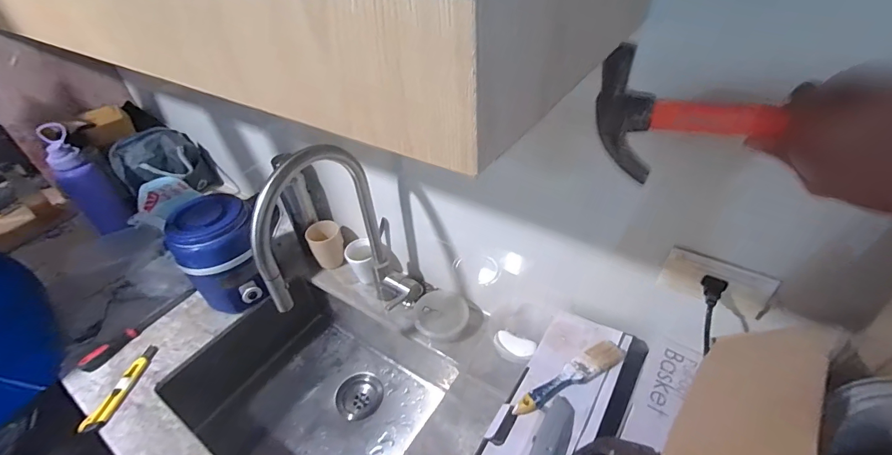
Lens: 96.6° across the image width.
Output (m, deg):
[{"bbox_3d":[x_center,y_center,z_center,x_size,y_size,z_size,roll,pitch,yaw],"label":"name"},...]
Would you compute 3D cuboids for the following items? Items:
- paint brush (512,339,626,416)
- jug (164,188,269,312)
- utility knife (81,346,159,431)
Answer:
[{"bbox_3d":[0.181,0.217,0.578,0.190,0.018,0.035,-22,44,-20],"label":"paint brush"},{"bbox_3d":[-0.485,0.065,0.887,0.176,0.238,0.141,-6,41,-3],"label":"jug"},{"bbox_3d":[-0.624,0.306,0.768,0.029,0.020,0.175,2,41,7],"label":"utility knife"}]

